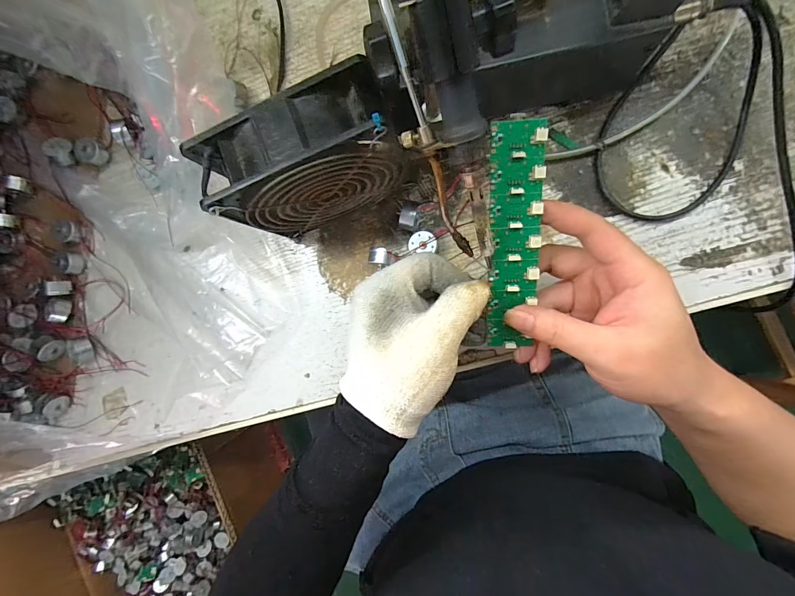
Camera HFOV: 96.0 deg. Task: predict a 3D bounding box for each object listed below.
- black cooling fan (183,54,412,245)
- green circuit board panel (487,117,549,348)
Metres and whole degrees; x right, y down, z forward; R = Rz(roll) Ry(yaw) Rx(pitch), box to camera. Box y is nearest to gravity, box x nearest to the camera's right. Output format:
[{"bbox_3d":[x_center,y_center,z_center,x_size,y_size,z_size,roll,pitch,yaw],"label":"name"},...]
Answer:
[{"bbox_3d":[-0.058,-0.088,0.246,0.131,0.099,0.052,-24,89,7],"label":"black cooling fan"},{"bbox_3d":[0.071,-0.034,0.221,0.030,0.006,0.137,0,108,7],"label":"green circuit board panel"}]

